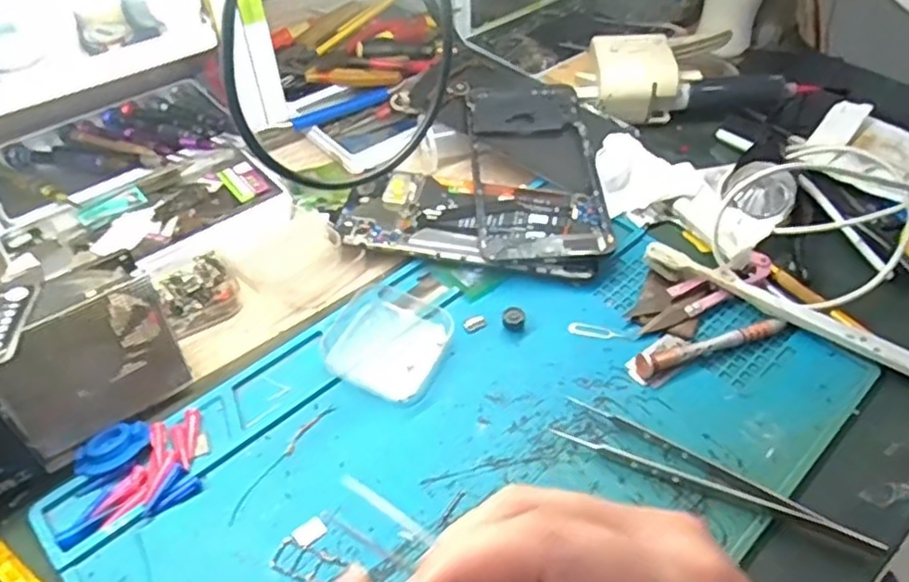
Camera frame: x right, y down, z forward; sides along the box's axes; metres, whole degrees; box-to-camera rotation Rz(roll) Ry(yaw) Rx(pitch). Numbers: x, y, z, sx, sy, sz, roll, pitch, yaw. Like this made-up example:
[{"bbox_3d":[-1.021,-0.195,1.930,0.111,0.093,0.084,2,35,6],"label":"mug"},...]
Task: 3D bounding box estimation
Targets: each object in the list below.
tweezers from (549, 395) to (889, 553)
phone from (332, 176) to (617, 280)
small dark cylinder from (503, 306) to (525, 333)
[{"bbox_3d":[0.121,0.090,0.328,0.149,0.015,0.025,26,52,22],"label":"tweezers"},{"bbox_3d":[0.013,-0.045,0.453,0.174,0.018,0.075,8,48,7],"label":"phone"},{"bbox_3d":[0.035,0.016,0.402,0.013,0.009,0.017,5,48,5],"label":"small dark cylinder"}]

